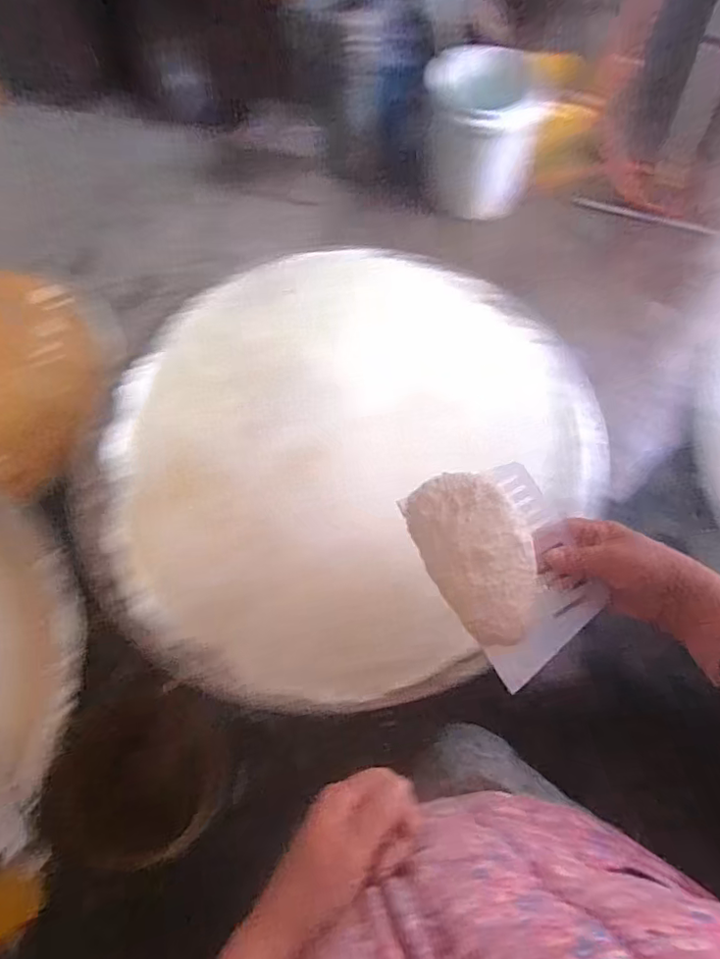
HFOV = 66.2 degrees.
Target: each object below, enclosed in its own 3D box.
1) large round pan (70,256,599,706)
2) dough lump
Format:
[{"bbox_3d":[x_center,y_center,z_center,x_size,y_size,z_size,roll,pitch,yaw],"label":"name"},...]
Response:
[{"bbox_3d":[-0.022,-0.056,0.660,0.571,0.083,0.617,-1,66,1],"label":"large round pan"},{"bbox_3d":[0.104,0.062,0.478,0.085,0.033,0.148,-24,67,-9],"label":"dough lump"}]

